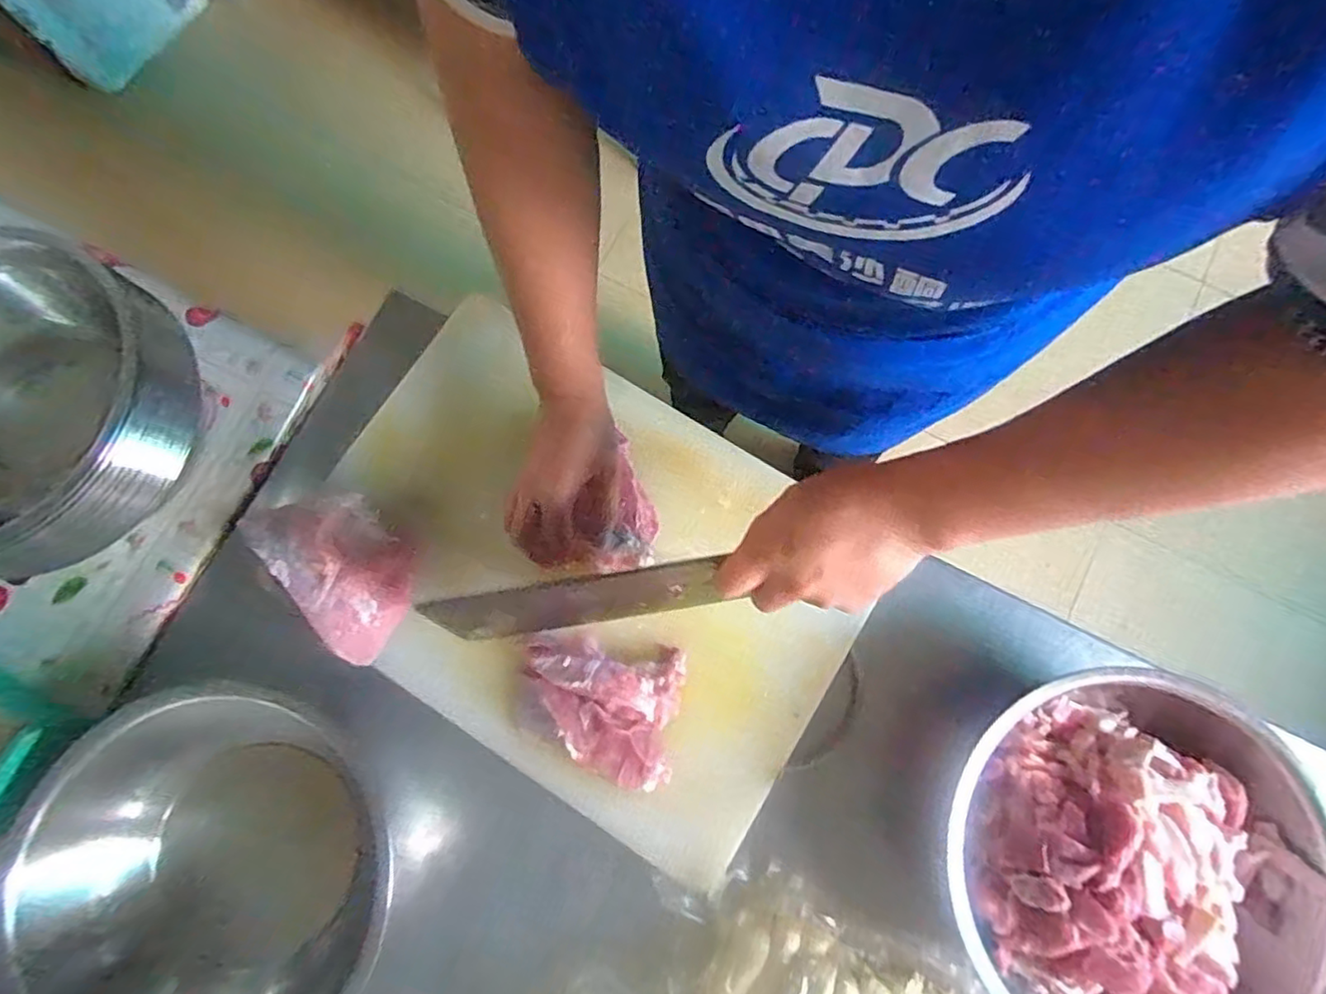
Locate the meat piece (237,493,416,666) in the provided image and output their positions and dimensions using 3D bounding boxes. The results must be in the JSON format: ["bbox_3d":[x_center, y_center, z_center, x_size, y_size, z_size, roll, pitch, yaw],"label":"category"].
[{"bbox_3d":[-0.252,0.050,0.489,0.083,0.058,0.142,-40,80,-7],"label":"meat piece"}]

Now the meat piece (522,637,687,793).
[{"bbox_3d":[-0.051,0.162,0.473,0.124,0.039,0.100,9,78,3],"label":"meat piece"}]

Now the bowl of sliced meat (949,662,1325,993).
[{"bbox_3d":[0.321,0.254,0.435,0.249,0.108,0.245,0,78,1],"label":"bowl of sliced meat"}]

